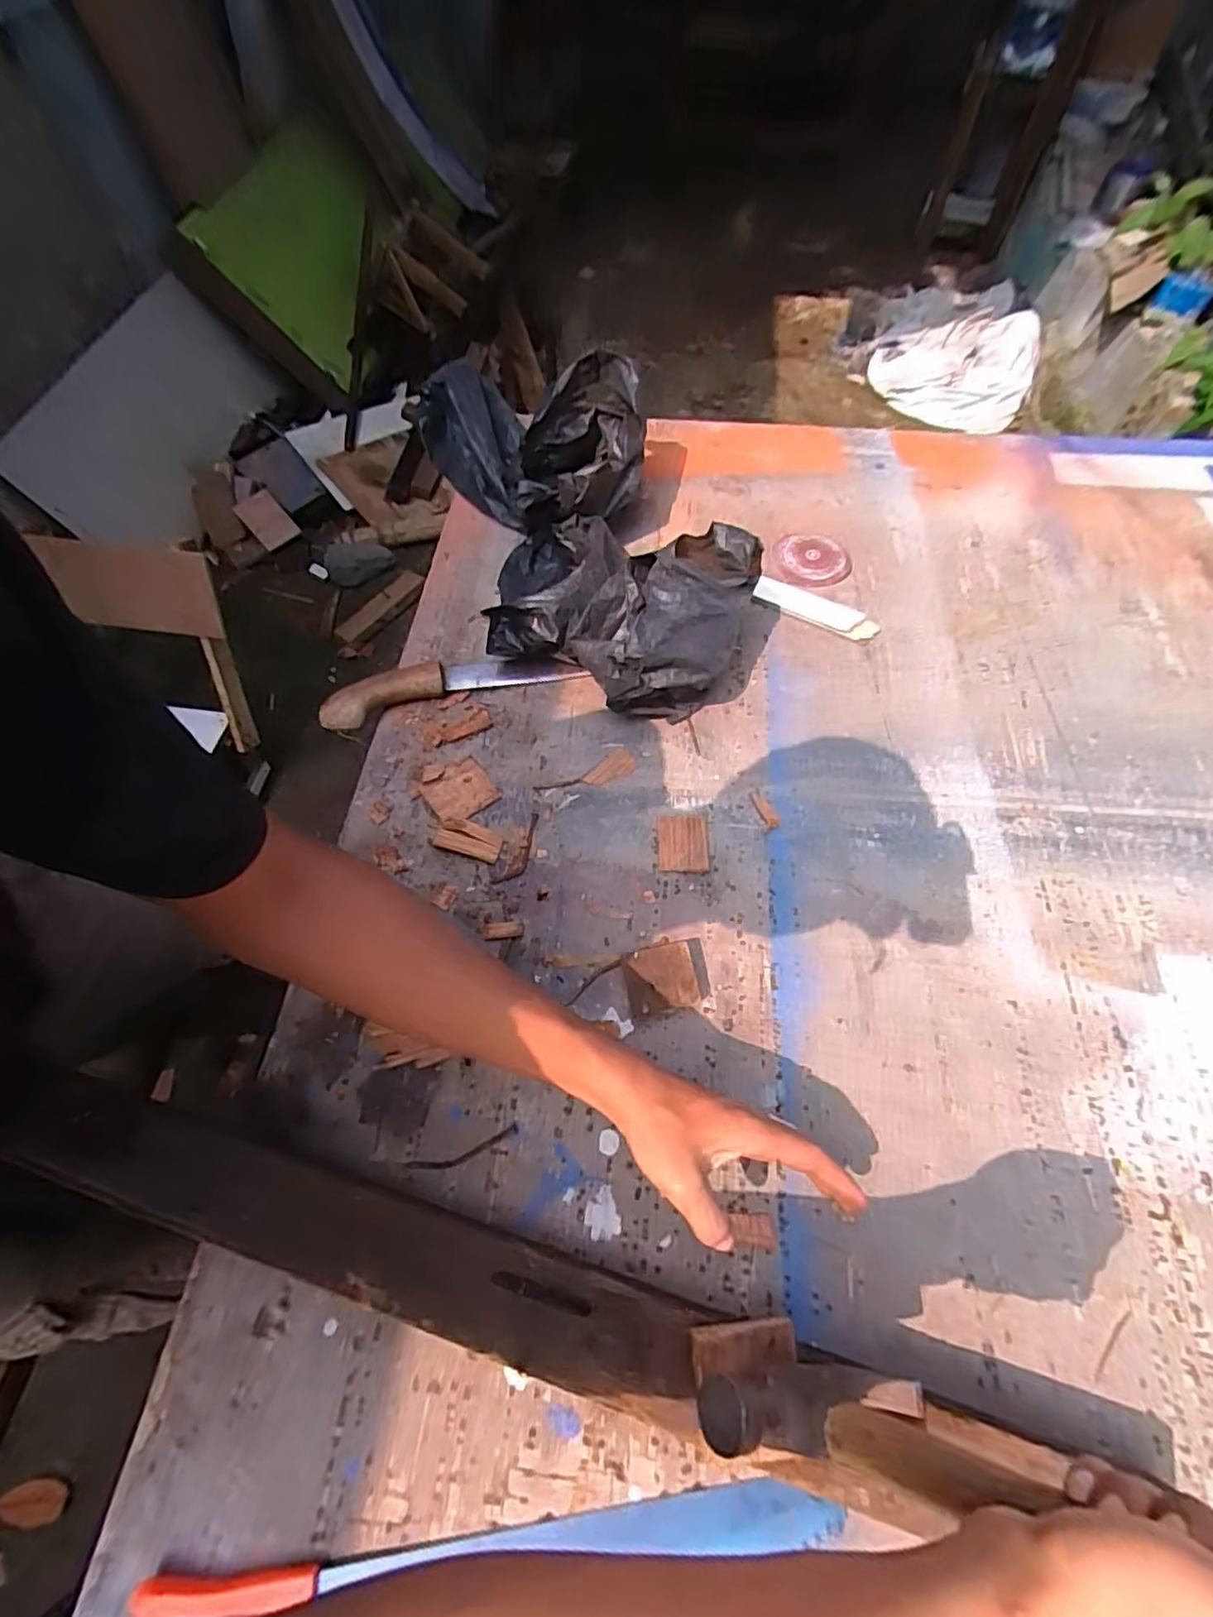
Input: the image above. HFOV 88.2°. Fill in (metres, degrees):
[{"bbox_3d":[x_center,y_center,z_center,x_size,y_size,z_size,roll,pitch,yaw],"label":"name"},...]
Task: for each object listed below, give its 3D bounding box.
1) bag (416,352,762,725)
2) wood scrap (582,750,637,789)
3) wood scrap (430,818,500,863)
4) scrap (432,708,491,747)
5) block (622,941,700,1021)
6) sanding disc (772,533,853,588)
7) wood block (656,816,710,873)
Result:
[{"bbox_3d":[-0.003,-0.328,0.726,0.325,0.133,0.507,-14,61,-6],"label":"bag"},{"bbox_3d":[0.004,-0.039,0.631,0.055,0.004,0.030,-39,66,-19],"label":"wood scrap"},{"bbox_3d":[-0.130,0.030,0.593,0.063,0.010,0.032,16,62,11],"label":"wood scrap"},{"bbox_3d":[-0.153,-0.085,0.661,0.064,0.004,0.025,-24,62,-12],"label":"scrap"},{"bbox_3d":[0.045,0.143,0.516,0.054,0.033,0.047,-14,61,-6],"label":"block"},{"bbox_3d":[0.253,-0.307,0.770,0.093,0.006,0.094,6,61,5],"label":"sanding disc"},{"bbox_3d":[0.072,0.033,0.588,0.048,0.004,0.059,1,60,2],"label":"wood block"}]

